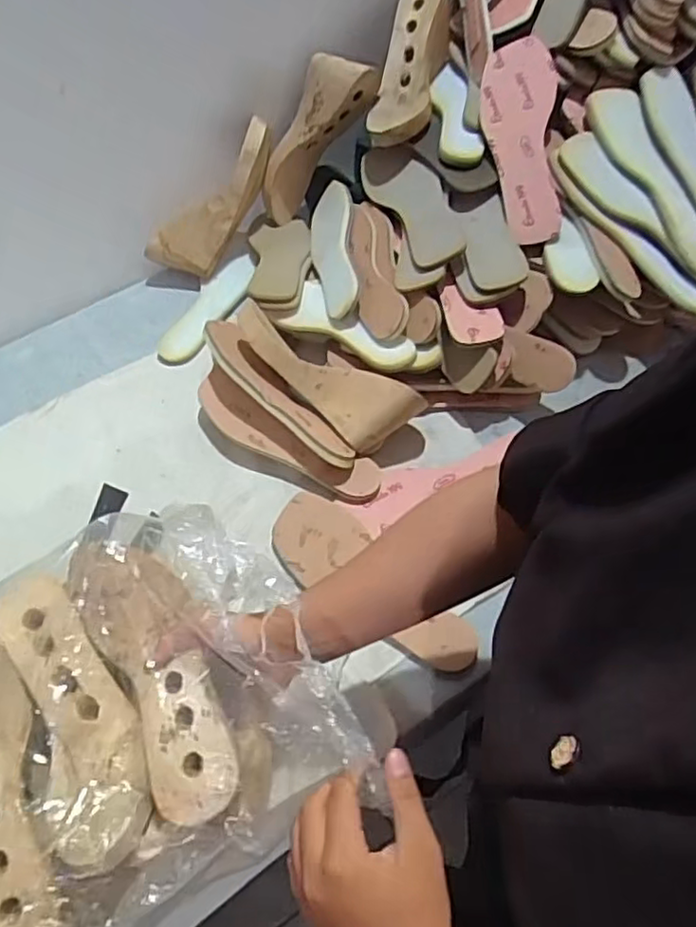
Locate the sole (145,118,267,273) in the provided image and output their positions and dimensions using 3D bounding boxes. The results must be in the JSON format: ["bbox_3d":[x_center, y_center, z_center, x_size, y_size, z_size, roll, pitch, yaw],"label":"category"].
[{"bbox_3d":[-0.167,-0.337,0.860,0.226,0.080,0.058,-46,58,20],"label":"sole"}]

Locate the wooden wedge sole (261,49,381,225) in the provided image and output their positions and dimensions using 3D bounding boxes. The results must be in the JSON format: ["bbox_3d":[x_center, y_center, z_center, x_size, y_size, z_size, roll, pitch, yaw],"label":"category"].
[{"bbox_3d":[-0.046,-0.426,0.872,0.084,0.244,0.056,21,56,-19],"label":"wooden wedge sole"}]

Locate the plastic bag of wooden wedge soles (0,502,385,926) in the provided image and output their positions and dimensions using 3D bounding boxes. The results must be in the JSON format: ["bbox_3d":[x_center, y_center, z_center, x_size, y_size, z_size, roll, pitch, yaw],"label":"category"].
[{"bbox_3d":[-0.237,0.235,0.497,0.425,0.162,0.268,-28,60,-14],"label":"plastic bag of wooden wedge soles"}]

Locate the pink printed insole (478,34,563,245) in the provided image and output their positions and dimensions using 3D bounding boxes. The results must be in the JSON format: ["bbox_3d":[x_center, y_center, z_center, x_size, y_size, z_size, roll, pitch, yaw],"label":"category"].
[{"bbox_3d":[0.196,-0.363,0.742,0.078,0.026,0.230,-6,88,0],"label":"pink printed insole"}]

